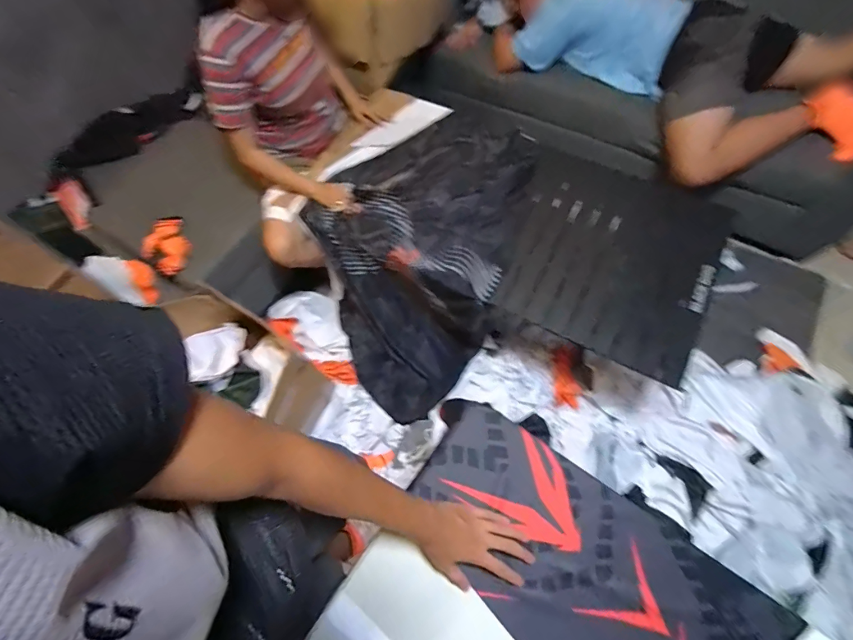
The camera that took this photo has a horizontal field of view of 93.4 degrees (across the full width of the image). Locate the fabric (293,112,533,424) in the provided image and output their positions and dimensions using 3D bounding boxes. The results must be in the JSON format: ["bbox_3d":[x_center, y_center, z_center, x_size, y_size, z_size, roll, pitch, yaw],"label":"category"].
[{"bbox_3d":[-0.011,-0.204,1.365,0.574,0.445,0.874,30,70,15],"label":"fabric"}]

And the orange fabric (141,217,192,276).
[{"bbox_3d":[-0.805,-0.234,1.245,0.122,0.052,0.193,-27,67,-10],"label":"orange fabric"}]

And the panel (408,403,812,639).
[{"bbox_3d":[0.212,0.333,0.559,0.253,0.027,0.477,-43,71,-16],"label":"panel"}]

